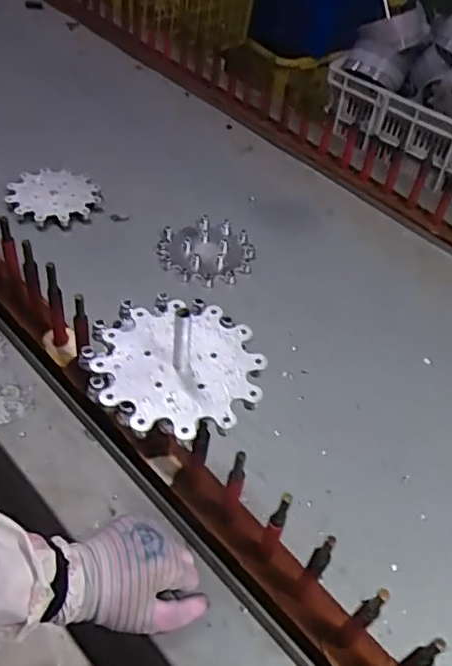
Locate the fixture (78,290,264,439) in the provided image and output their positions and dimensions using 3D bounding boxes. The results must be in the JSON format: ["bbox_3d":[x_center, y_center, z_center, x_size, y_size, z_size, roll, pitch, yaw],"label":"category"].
[{"bbox_3d":[-0.045,0.004,0.532,0.148,0.073,0.160,7,45,-4],"label":"fixture"}]

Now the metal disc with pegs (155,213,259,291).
[{"bbox_3d":[-0.032,-0.129,0.971,0.142,0.024,0.145,-14,50,-22],"label":"metal disc with pegs"}]

